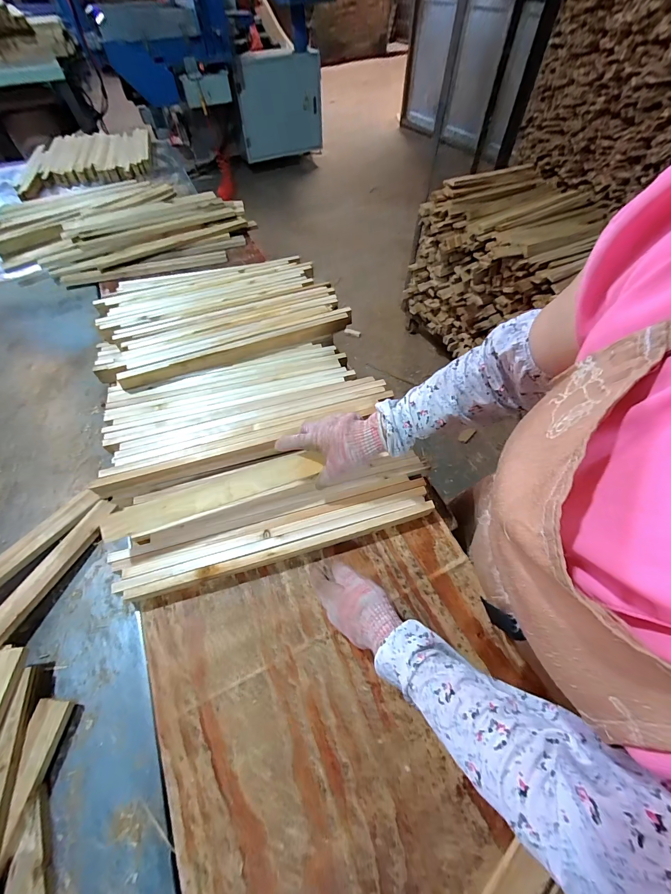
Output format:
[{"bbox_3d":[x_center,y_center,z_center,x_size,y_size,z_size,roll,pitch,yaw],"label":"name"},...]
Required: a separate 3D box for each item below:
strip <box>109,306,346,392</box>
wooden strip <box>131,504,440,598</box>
[{"bbox_3d":[-0.201,-0.226,0.745,0.514,0.036,0.032,-21,60,-16],"label":"strip"},{"bbox_3d":[-0.067,0.168,0.542,0.481,0.042,0.018,-14,58,-11],"label":"wooden strip"}]

